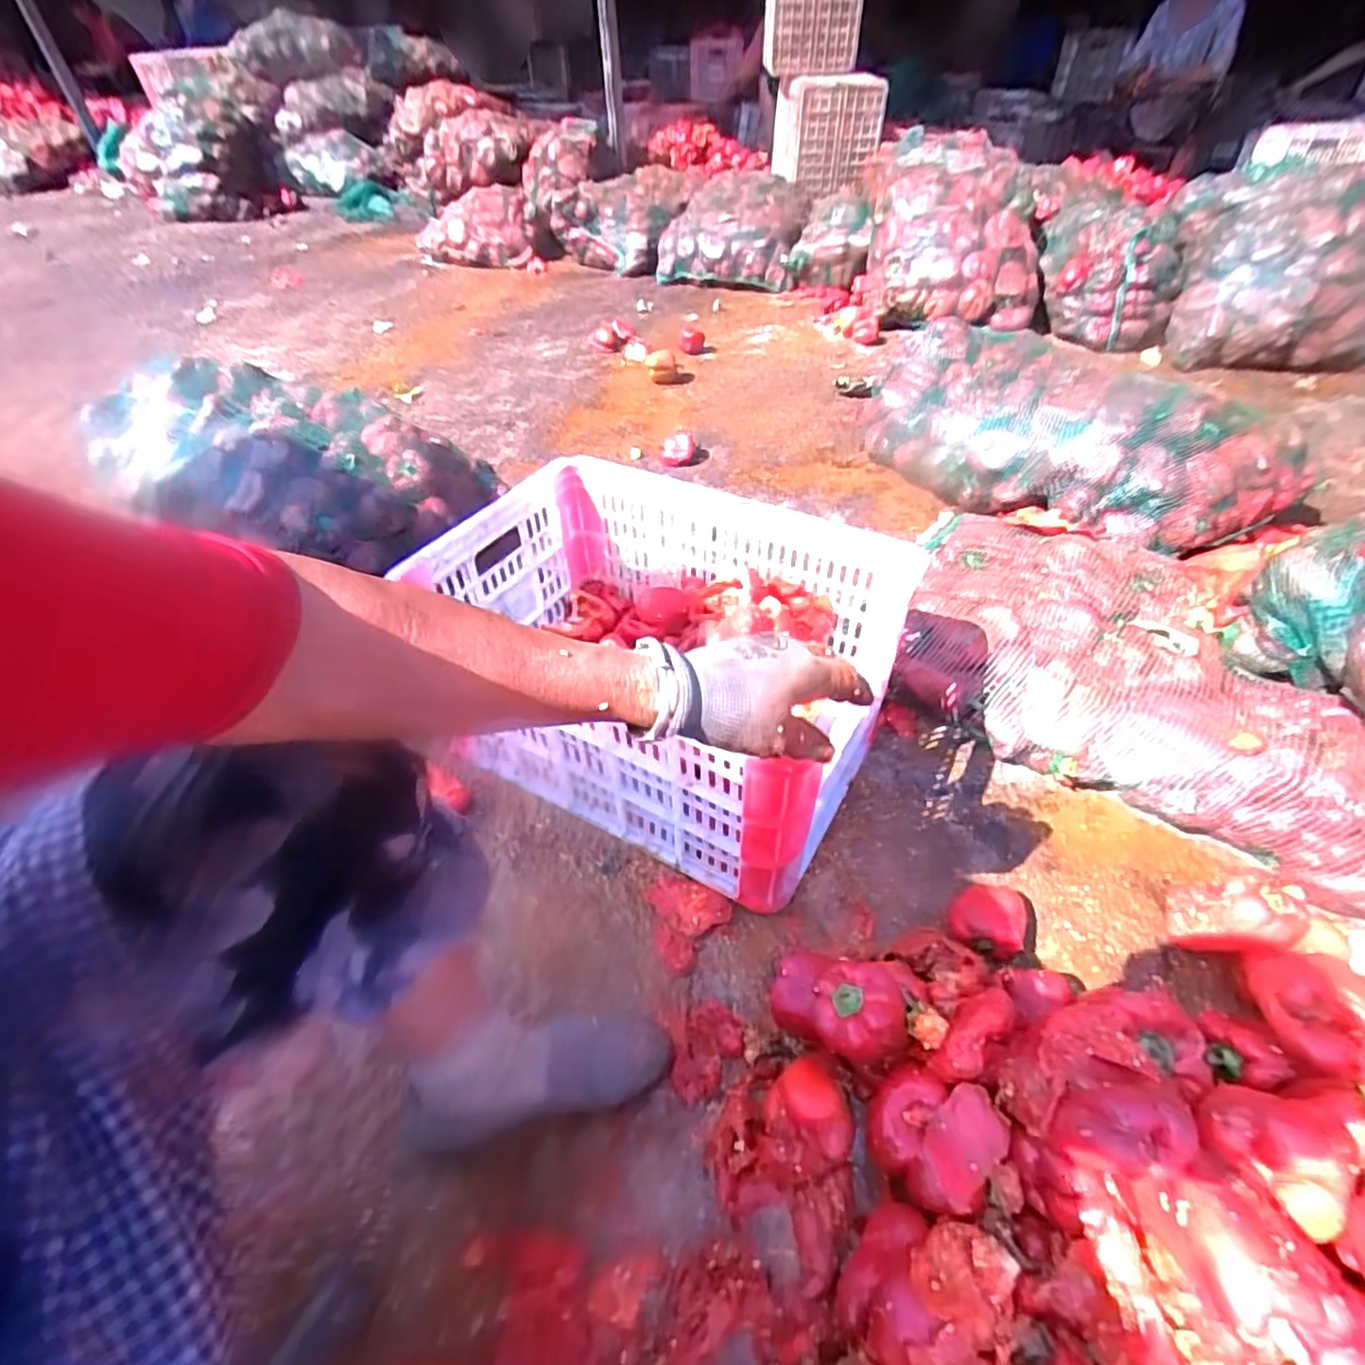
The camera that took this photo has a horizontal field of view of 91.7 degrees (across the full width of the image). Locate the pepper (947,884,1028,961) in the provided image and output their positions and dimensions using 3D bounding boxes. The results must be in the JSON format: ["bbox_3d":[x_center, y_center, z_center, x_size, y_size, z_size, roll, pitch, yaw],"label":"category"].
[{"bbox_3d":[0.328,0.257,0.722,0.070,0.059,0.072,-1,46,1],"label":"pepper"}]

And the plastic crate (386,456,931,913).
[{"bbox_3d":[-0.026,-0.040,0.844,0.520,0.261,0.368,22,51,22],"label":"plastic crate"}]

